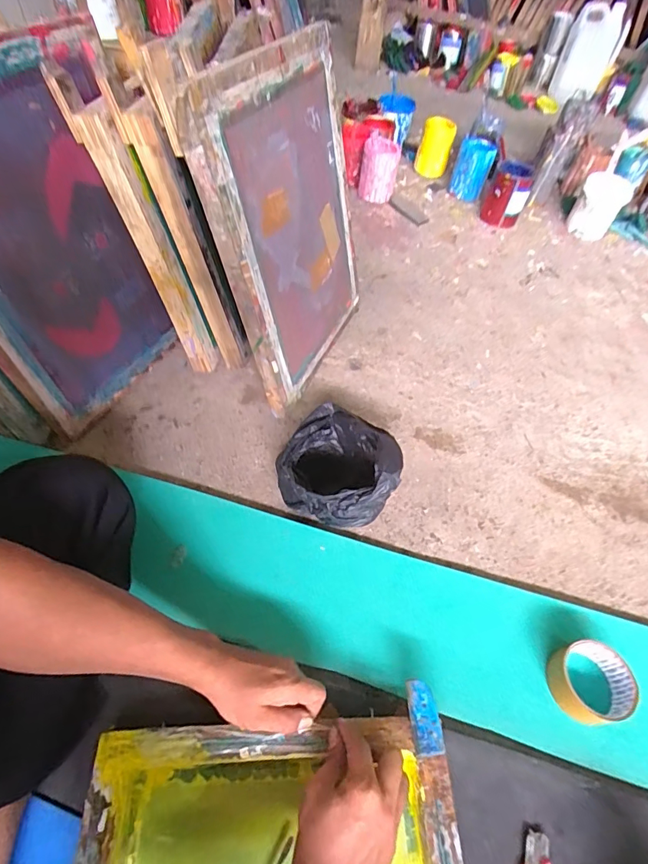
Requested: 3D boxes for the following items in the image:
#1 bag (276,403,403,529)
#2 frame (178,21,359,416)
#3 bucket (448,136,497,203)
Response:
[{"bbox_3d":[0.019,0.054,0.648,0.150,0.134,0.183,-33,62,-25],"label":"bag"},{"bbox_3d":[-0.044,-0.311,0.700,0.029,0.458,0.355,12,52,23],"label":"frame"},{"bbox_3d":[0.426,-0.757,1.264,0.100,0.131,0.112,18,54,10],"label":"bucket"}]

